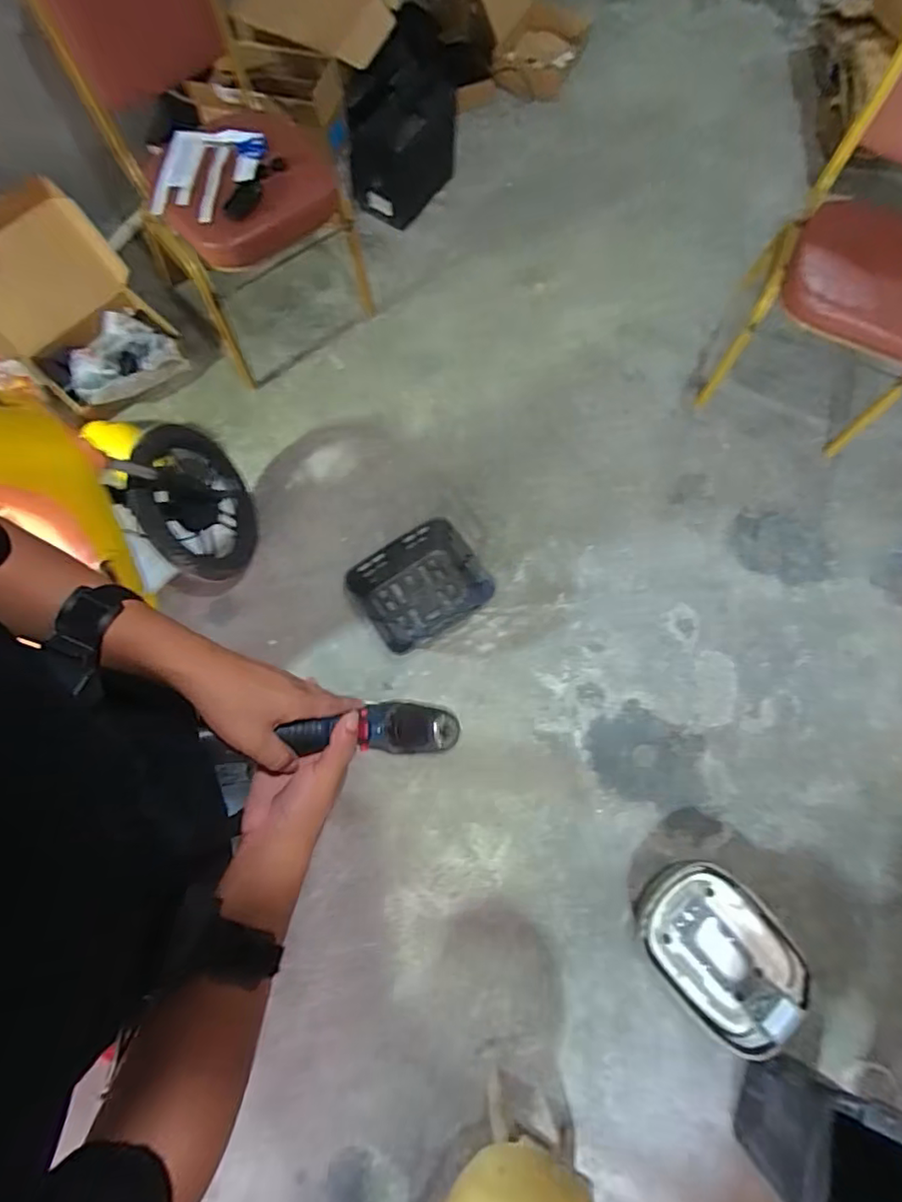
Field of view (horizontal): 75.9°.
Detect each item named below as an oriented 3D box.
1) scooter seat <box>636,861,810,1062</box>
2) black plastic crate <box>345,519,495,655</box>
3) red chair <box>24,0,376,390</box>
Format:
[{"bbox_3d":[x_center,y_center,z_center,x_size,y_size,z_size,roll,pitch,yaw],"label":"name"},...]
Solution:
[{"bbox_3d":[0.586,0.760,1.262,0.271,0.078,0.359,-39,80,-11],"label":"scooter seat"},{"bbox_3d":[-0.073,-0.038,1.451,0.309,0.117,0.260,-30,78,-9],"label":"black plastic crate"},{"bbox_3d":[-0.538,-1.025,1.321,0.438,0.780,0.543,-31,79,-9],"label":"red chair"}]

